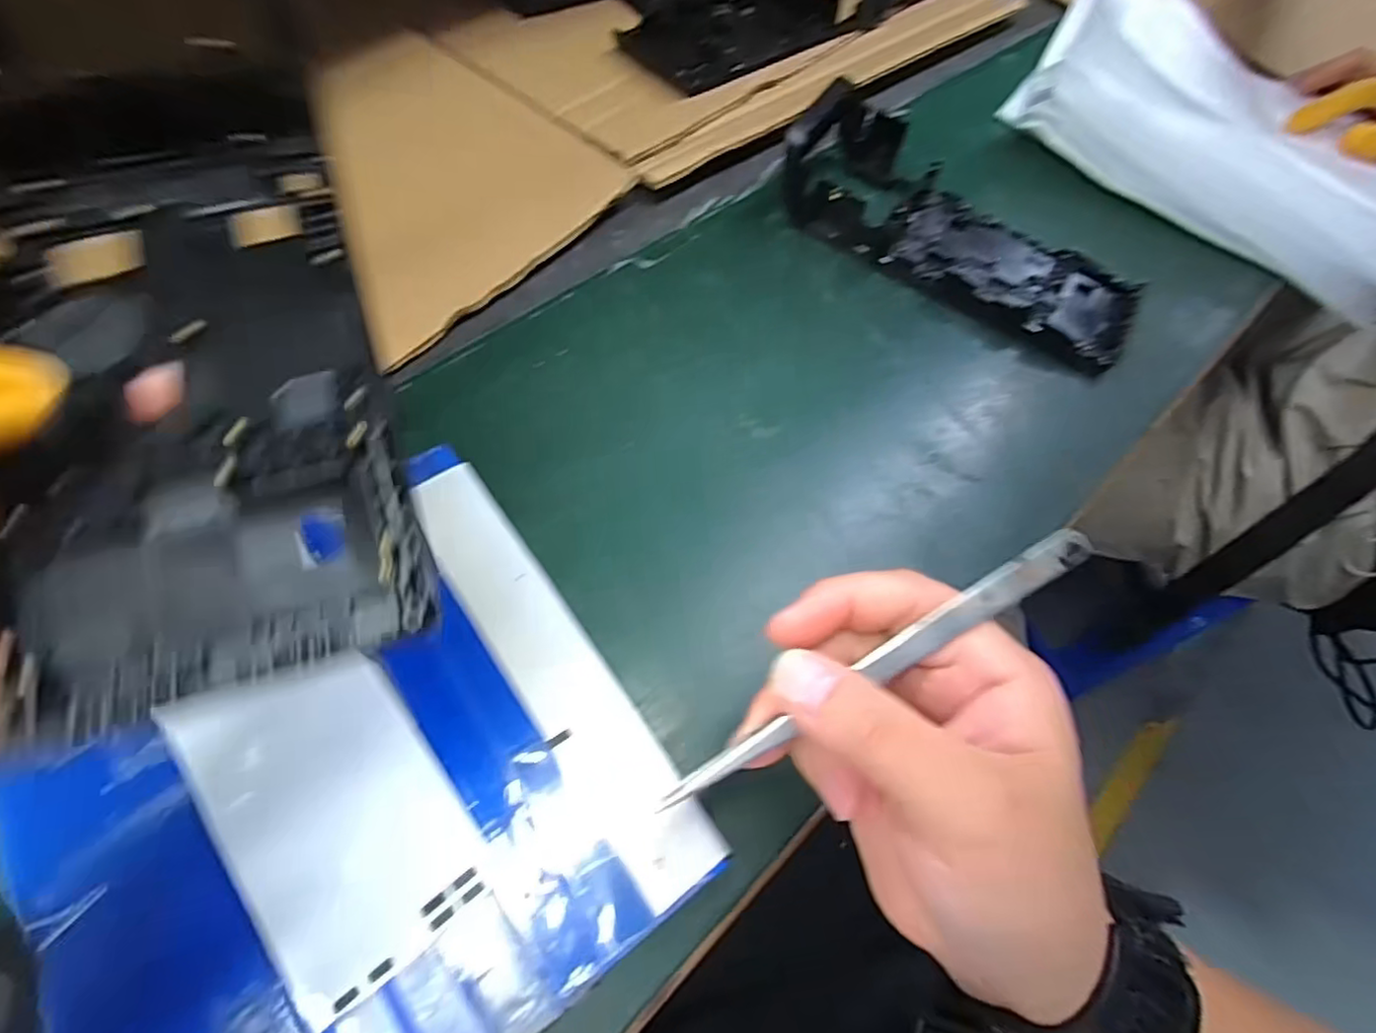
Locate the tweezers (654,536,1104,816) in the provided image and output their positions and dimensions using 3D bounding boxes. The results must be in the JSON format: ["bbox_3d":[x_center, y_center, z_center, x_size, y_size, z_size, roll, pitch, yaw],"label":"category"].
[{"bbox_3d":[0.052,0.039,0.169,0.122,0.005,0.010,-33,70,1],"label":"tweezers"}]

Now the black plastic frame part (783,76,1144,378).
[{"bbox_3d":[0.161,-0.170,0.355,0.211,0.047,0.094,32,65,12],"label":"black plastic frame part"}]

